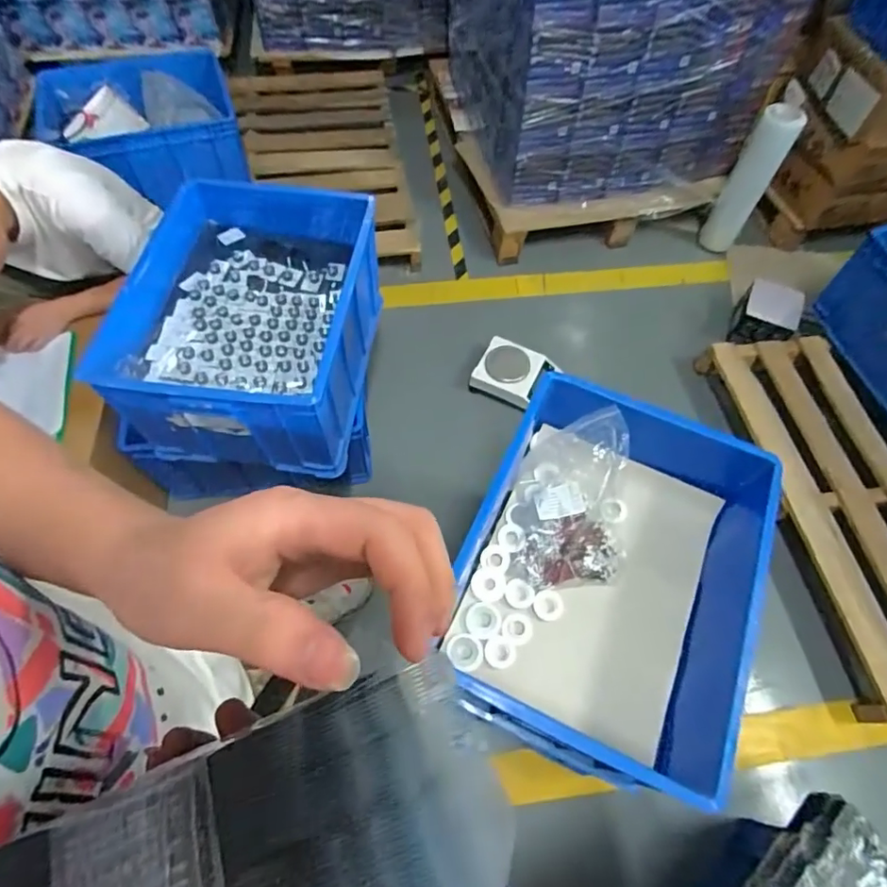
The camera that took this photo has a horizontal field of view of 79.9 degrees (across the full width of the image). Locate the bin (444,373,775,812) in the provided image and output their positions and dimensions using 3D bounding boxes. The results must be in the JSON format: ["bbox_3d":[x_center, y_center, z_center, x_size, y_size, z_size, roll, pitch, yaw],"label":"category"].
[{"bbox_3d":[0.256,0.213,0.877,0.415,0.240,0.526,25,63,11],"label":"bin"}]

